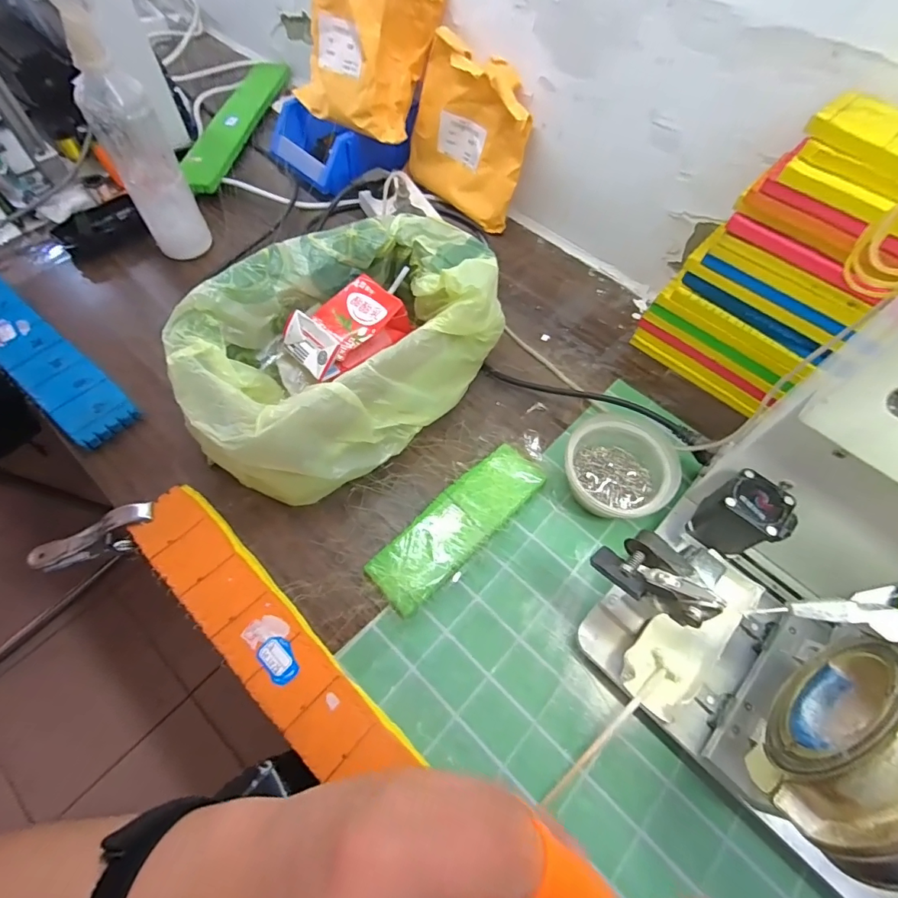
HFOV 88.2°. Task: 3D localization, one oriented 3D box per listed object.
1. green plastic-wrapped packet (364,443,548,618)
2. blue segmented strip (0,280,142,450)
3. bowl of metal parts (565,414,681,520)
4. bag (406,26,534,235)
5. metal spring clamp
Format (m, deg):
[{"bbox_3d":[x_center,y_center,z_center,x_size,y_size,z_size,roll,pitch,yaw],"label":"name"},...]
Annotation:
[{"bbox_3d":[0.010,0.067,0.424,0.183,0.015,0.059,-41,71,-20],"label":"green plastic-wrapped packet"},{"bbox_3d":[-0.469,-0.120,0.508,0.356,0.022,0.060,37,67,16],"label":"blue segmented strip"},{"bbox_3d":[0.155,0.024,0.436,0.096,0.057,0.099,1,63,-2],"label":"bowl of metal parts"},{"bbox_3d":[0.022,-0.399,0.589,0.172,0.158,0.060,40,68,17],"label":"bag"},{"bbox_3d":[-0.310,0.078,0.412,0.118,0.033,0.028,-26,65,7],"label":"metal spring clamp"}]

